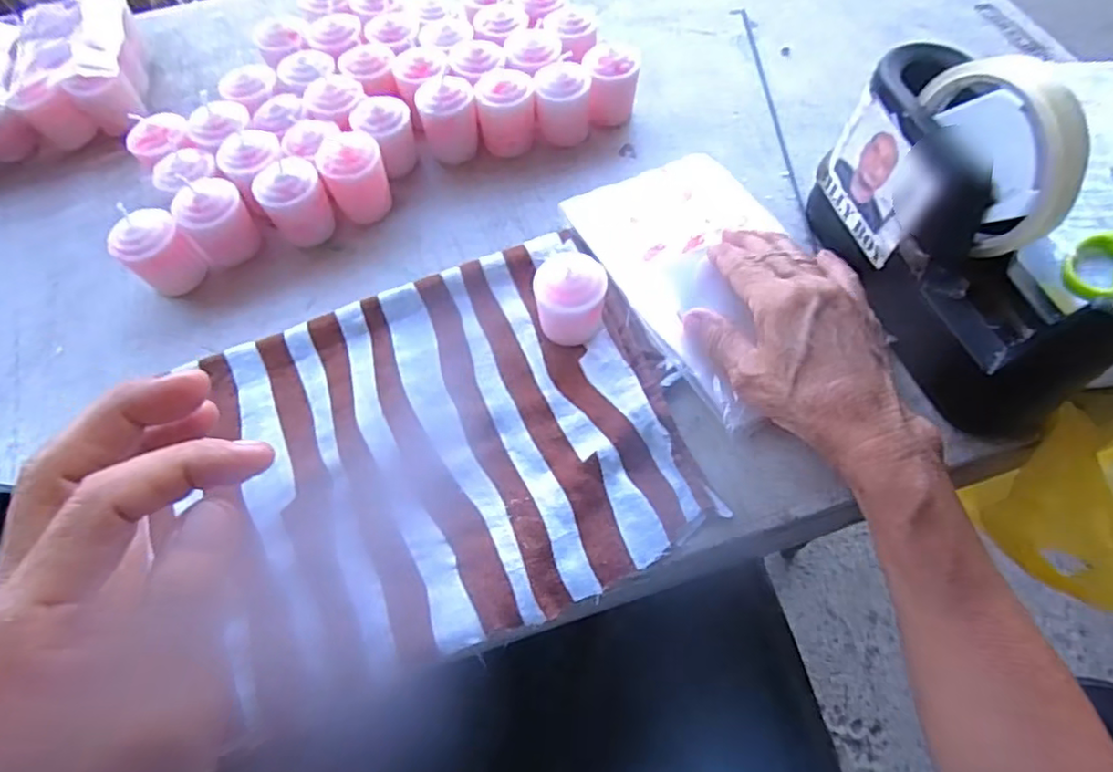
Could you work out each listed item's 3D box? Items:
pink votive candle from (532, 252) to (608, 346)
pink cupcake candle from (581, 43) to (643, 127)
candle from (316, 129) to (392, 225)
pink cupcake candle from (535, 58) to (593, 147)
[{"bbox_3d":[0.008,-0.044,0.346,0.038,0.046,0.037,0,61,1],"label":"pink votive candle"},{"bbox_3d":[0.036,-0.203,0.437,0.040,0.048,0.035,-1,61,0],"label":"pink cupcake candle"},{"bbox_3d":[-0.125,-0.130,0.398,0.037,0.052,0.034,-18,62,-9],"label":"candle"},{"bbox_3d":[0.004,-0.191,0.427,0.036,0.046,0.030,0,61,1],"label":"pink cupcake candle"}]

